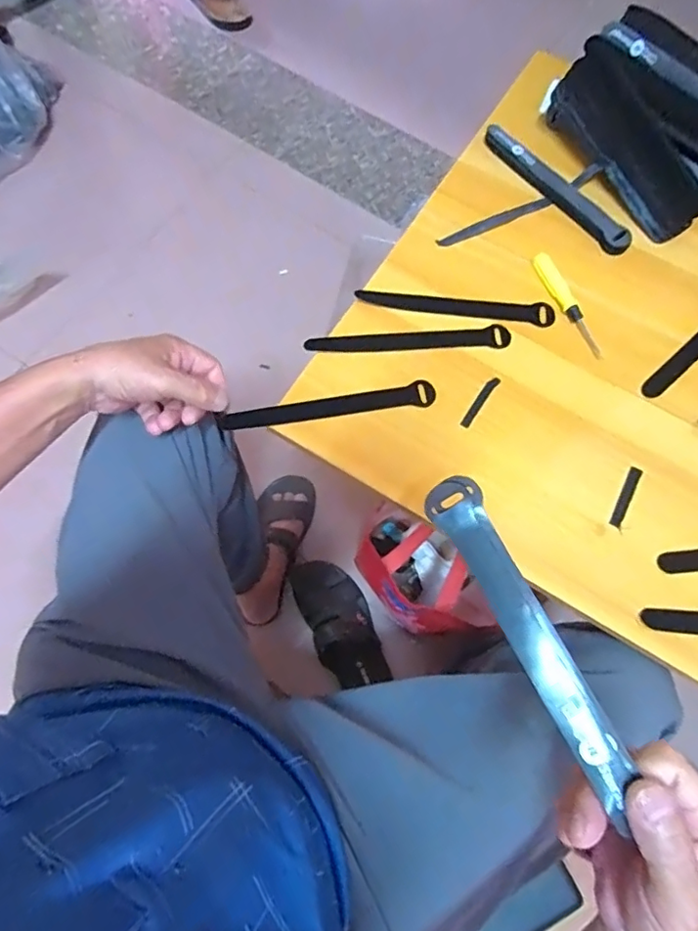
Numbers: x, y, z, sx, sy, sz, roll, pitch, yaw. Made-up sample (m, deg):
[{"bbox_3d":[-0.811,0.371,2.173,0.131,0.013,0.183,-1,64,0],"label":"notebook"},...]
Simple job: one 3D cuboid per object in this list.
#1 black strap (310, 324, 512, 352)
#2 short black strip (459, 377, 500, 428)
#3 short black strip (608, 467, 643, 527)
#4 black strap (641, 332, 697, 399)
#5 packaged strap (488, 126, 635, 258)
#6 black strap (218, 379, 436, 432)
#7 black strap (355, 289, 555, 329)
[{"bbox_3d":[0.059,-0.120,0.543,0.197,0.009,0.025,-5,70,-5],"label":"black strap"},{"bbox_3d":[0.125,-0.061,0.525,0.009,0.004,0.061,35,74,10],"label":"short black strip"},{"bbox_3d":[0.248,0.028,0.495,0.011,0.004,0.060,28,73,8],"label":"short black strip"},{"bbox_3d":[0.356,-0.128,0.547,0.191,0.004,0.022,-40,77,-13],"label":"black strap"},{"bbox_3d":[0.224,-0.299,0.593,0.028,0.021,0.197,-39,77,-13],"label":"packaged strap"},{"bbox_3d":[-0.018,-0.053,0.514,0.197,0.009,0.021,-9,72,-6],"label":"black strap"},{"bbox_3d":[0.107,-0.159,0.552,0.193,0.011,0.029,5,72,0],"label":"black strap"}]

